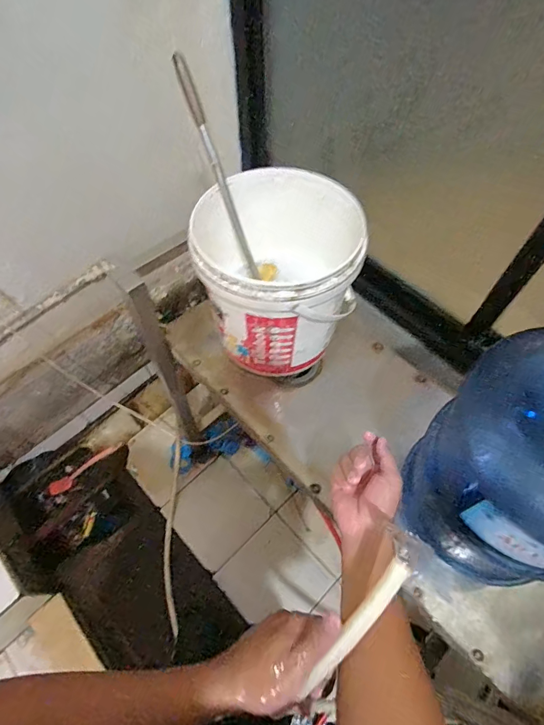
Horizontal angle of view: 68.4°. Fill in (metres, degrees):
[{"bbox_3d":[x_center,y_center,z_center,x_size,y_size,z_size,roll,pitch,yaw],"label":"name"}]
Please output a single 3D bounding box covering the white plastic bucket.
[{"bbox_3d":[0.014,-0.166,0.808,0.301,0.271,0.281,0,61,1],"label":"white plastic bucket"}]

